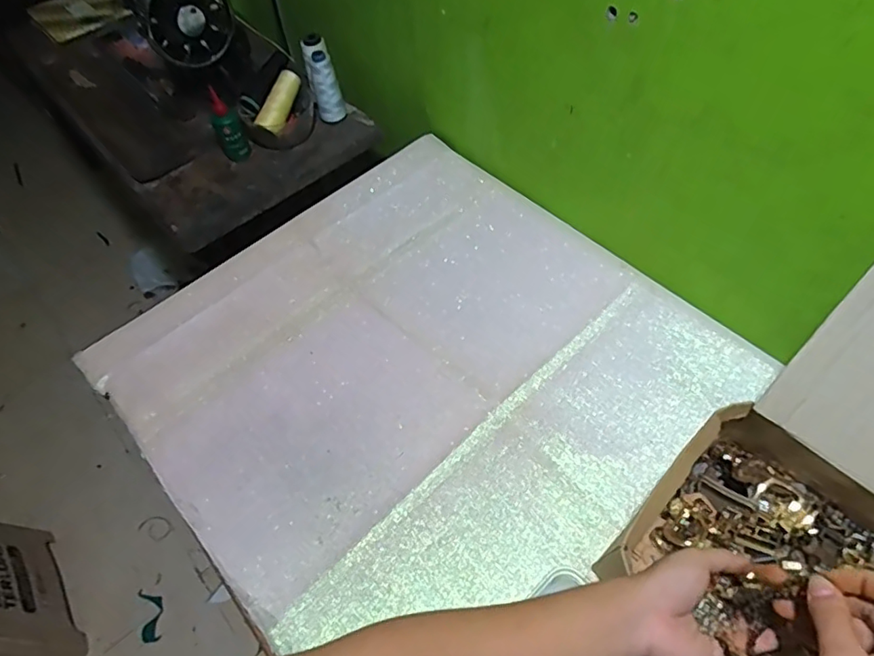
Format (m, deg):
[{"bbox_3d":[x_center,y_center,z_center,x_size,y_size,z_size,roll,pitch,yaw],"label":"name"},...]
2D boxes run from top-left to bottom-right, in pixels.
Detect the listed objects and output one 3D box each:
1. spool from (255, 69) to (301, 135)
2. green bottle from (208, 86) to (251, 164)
[{"bbox_3d":[-0.258,-0.375,0.893,0.033,0.030,0.114,18,78,17],"label":"spool"},{"bbox_3d":[-0.334,-0.319,0.862,0.044,0.110,0.037,-25,57,-12],"label":"green bottle"}]

